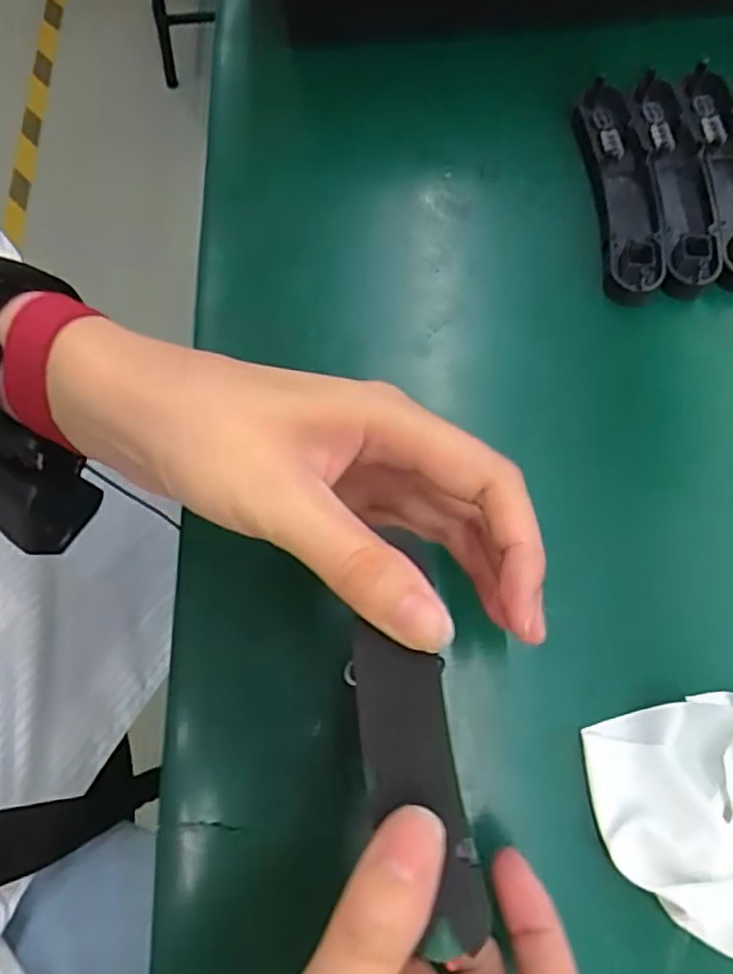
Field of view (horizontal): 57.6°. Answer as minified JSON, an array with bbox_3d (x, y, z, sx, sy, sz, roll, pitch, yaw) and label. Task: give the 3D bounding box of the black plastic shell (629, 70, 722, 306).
[{"bbox_3d":[0.152,-0.150,0.328,0.030,0.018,0.114,-3,74,1],"label":"black plastic shell"}]

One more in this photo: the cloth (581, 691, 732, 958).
[{"bbox_3d":[0.131,0.126,0.244,0.079,0.029,0.090,-17,74,-3],"label":"cloth"}]

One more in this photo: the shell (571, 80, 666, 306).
[{"bbox_3d":[0.127,-0.147,0.331,0.032,0.014,0.114,-3,74,1],"label":"shell"}]

